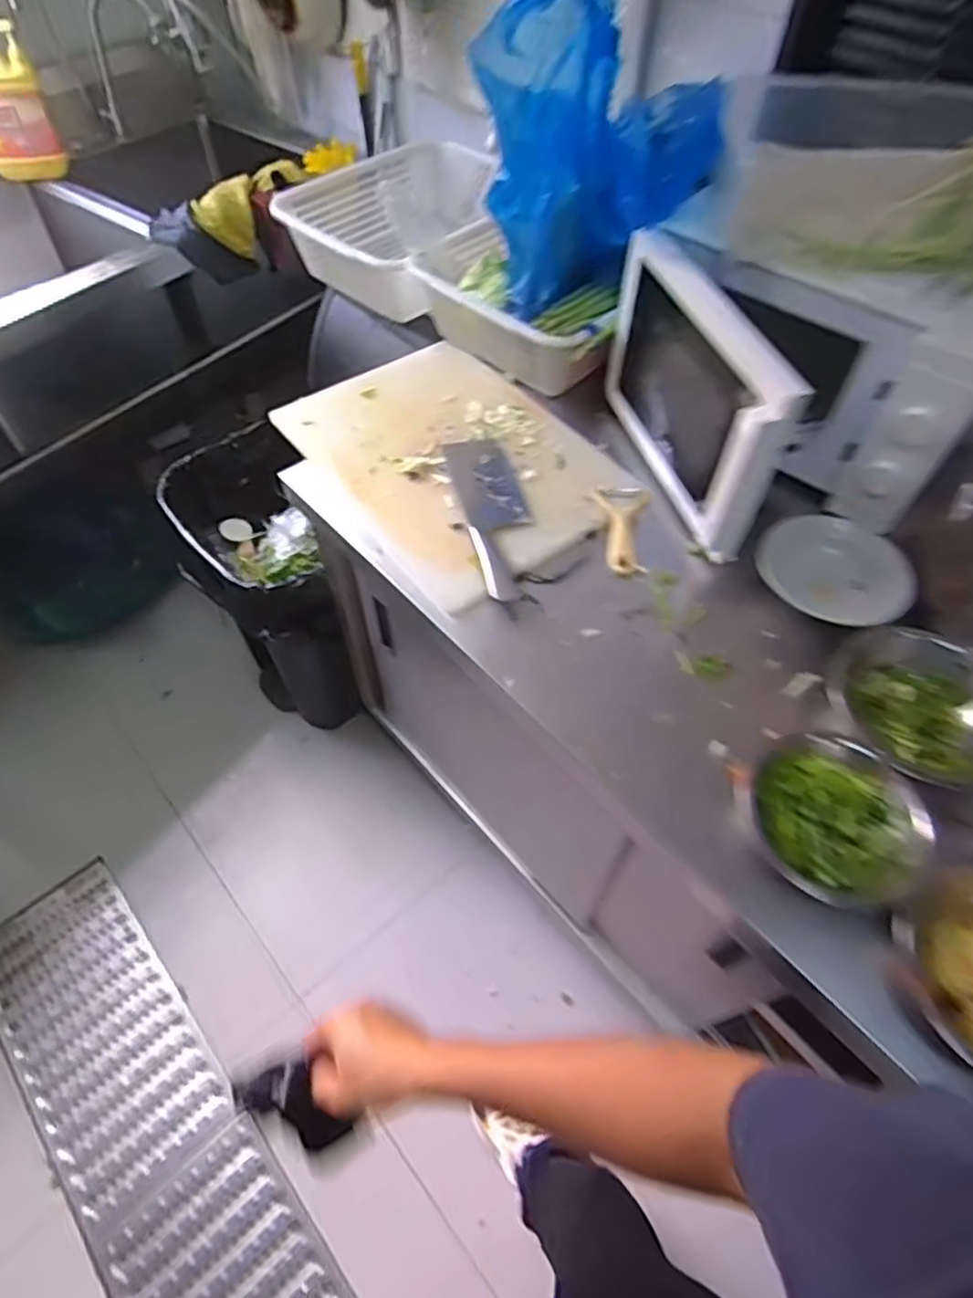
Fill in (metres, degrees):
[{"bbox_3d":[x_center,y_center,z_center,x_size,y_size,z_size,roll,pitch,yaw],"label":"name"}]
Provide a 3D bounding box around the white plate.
[{"bbox_3d":[0.400,-0.095,0.785,0.159,0.041,0.171,1,55,-1],"label":"white plate"}]

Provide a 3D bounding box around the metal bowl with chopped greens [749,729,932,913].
[{"bbox_3d":[0.325,0.157,0.631,0.152,0.060,0.152,1,55,-1],"label":"metal bowl with chopped greens"}]

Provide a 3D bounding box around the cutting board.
[{"bbox_3d":[-0.049,-0.280,0.963,0.338,0.023,0.472,-33,63,-17],"label":"cutting board"}]

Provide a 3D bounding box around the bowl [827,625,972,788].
[{"bbox_3d":[0.455,0.063,0.694,0.195,0.060,0.171,28,59,17],"label":"bowl"}]

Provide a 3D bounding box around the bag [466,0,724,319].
[{"bbox_3d":[0.129,-0.599,0.842,0.275,0.347,0.158,2,55,-1],"label":"bag"}]

